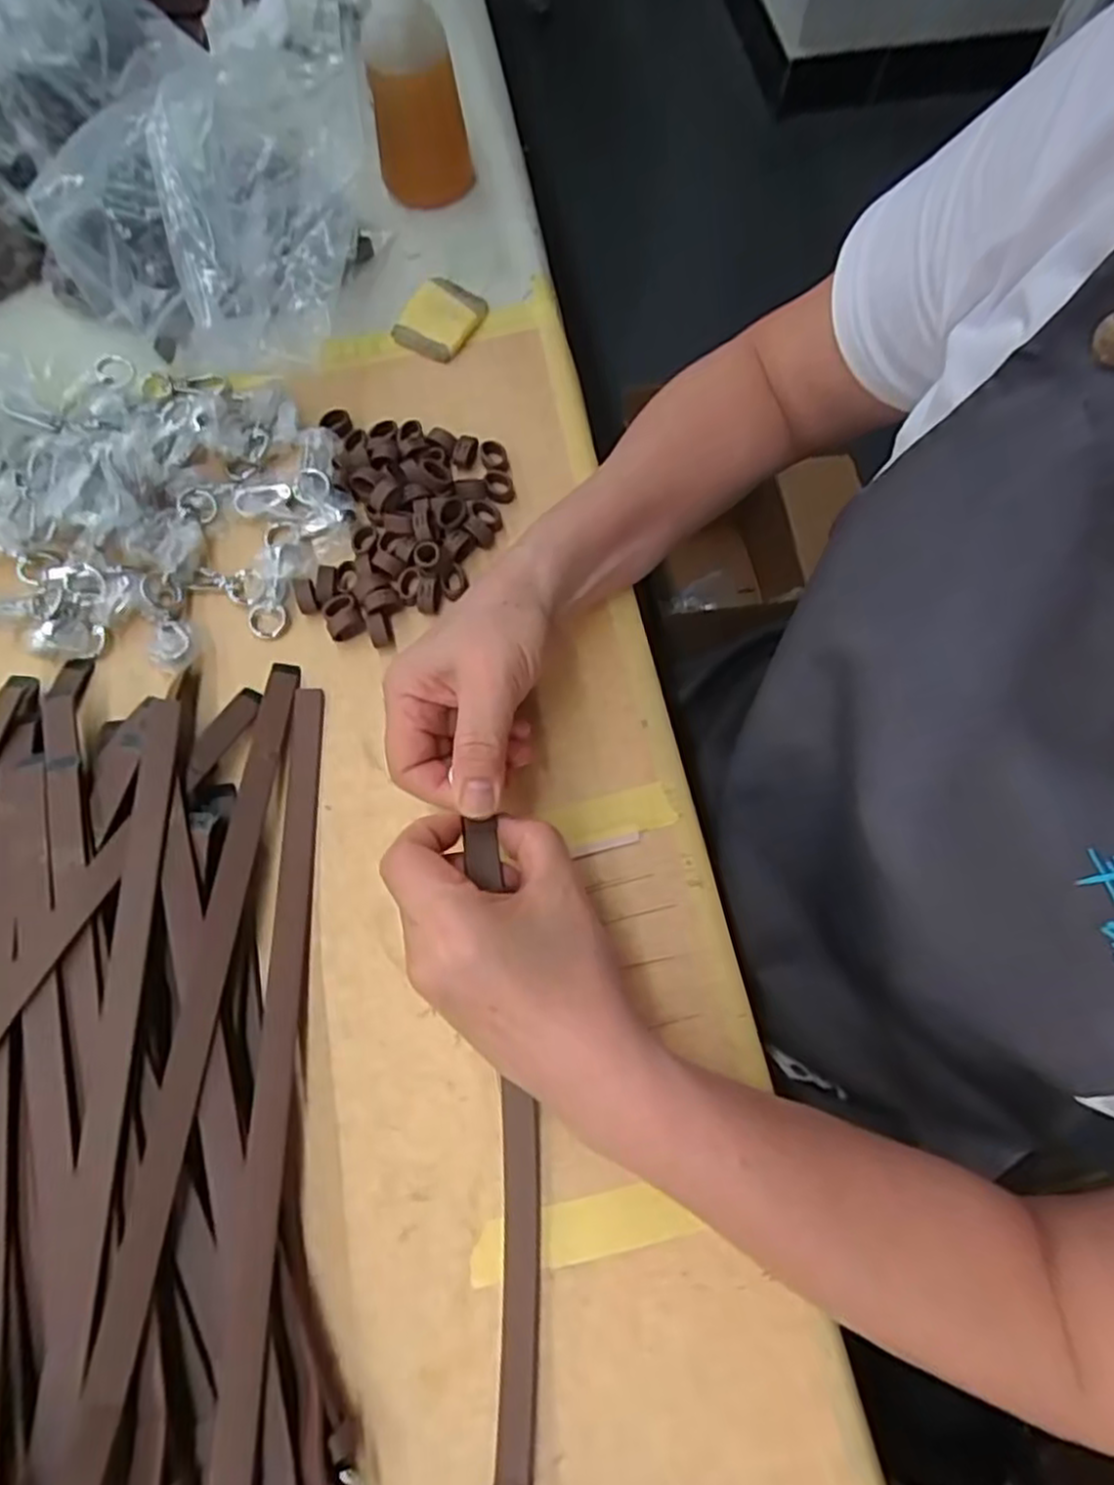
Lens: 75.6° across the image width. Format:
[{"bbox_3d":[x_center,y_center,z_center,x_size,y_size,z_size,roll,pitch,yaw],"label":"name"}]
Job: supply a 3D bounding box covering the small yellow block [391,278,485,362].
[{"bbox_3d":[-0.079,-0.289,0.485,0.047,0.012,0.058,27,74,9],"label":"small yellow block"}]

